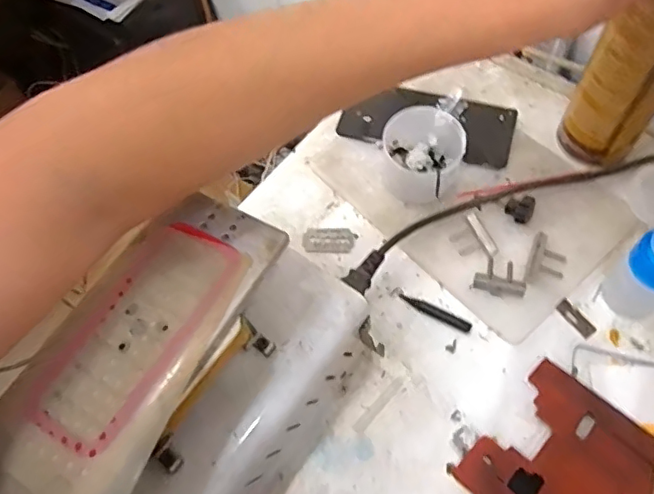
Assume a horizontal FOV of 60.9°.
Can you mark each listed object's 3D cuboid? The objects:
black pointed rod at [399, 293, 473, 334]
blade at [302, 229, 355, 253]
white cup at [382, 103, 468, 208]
[{"bbox_3d":[0.084,0.050,0.429,0.058,0.004,0.009,25,65,16],"label":"black pointed rod"},{"bbox_3d":[0.001,-0.005,0.472,0.043,0.004,0.021,-2,73,11],"label":"blade"},{"bbox_3d":[0.078,-0.074,0.466,0.066,0.052,0.069,-1,61,3],"label":"white cup"}]

